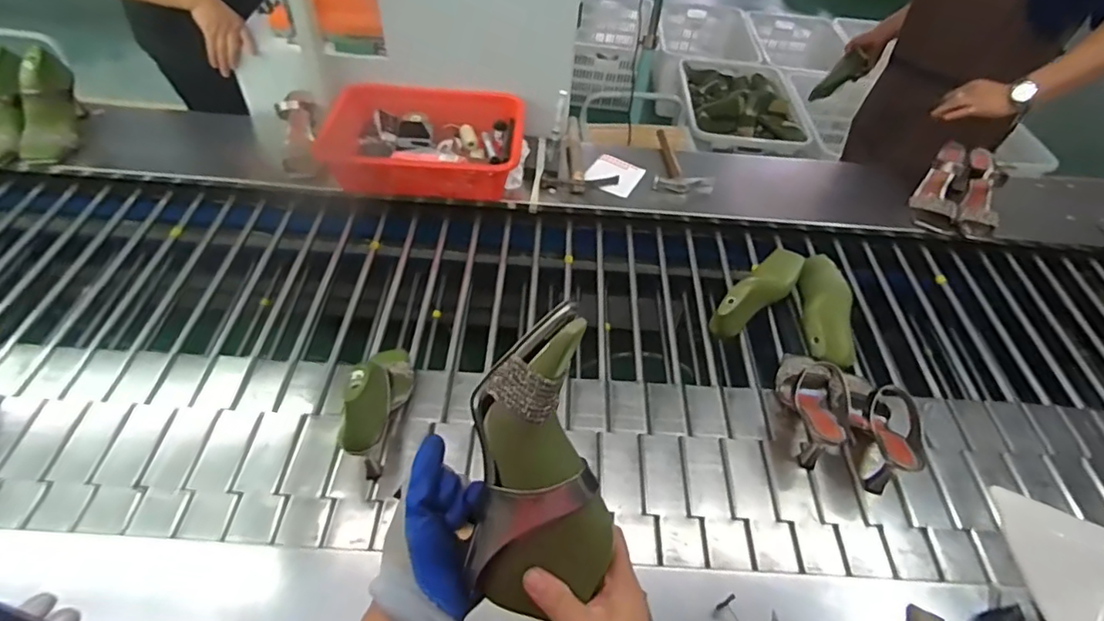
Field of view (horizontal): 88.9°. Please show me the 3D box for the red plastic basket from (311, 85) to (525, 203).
[{"bbox_3d":[-0.278,-0.352,1.187,0.424,0.106,0.248,6,49,0],"label":"red plastic basket"}]

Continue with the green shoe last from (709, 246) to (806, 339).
[{"bbox_3d":[0.381,-0.040,1.018,0.075,0.085,0.227,34,55,22],"label":"green shoe last"}]

